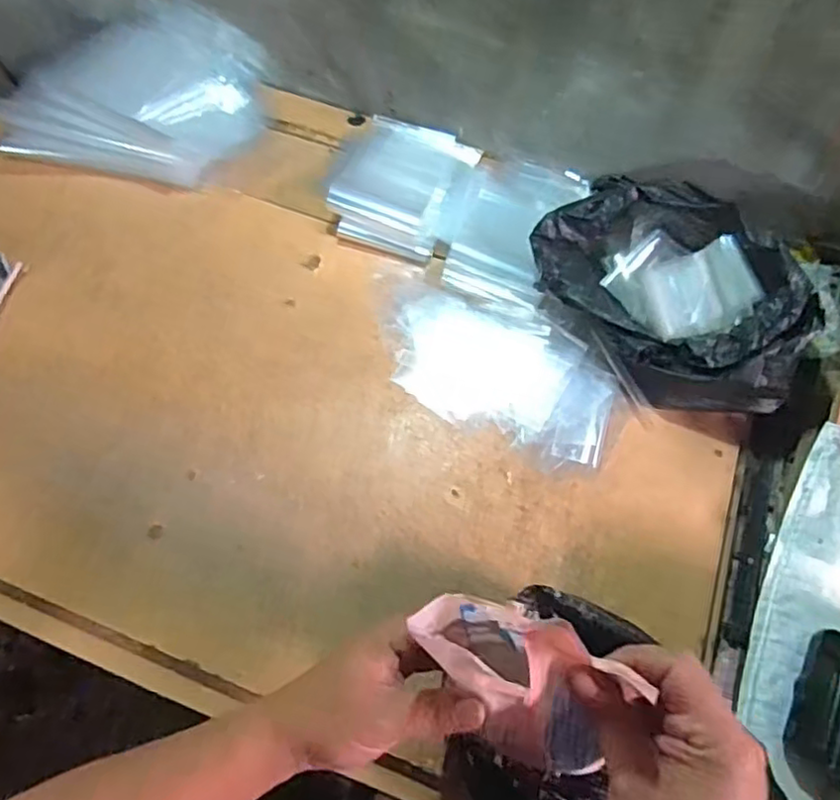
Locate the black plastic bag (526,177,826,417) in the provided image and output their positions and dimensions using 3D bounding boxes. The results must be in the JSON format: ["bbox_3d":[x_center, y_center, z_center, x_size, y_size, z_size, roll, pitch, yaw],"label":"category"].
[{"bbox_3d":[0.262,-0.109,0.681,0.299,0.124,0.175,40,73,17],"label":"black plastic bag"}]

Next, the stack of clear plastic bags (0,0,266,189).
[{"bbox_3d":[-0.360,-0.407,0.827,0.303,0.093,0.253,10,63,2],"label":"stack of clear plastic bags"}]

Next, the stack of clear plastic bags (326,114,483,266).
[{"bbox_3d":[-0.022,-0.274,0.805,0.177,0.041,0.205,18,64,6],"label":"stack of clear plastic bags"}]

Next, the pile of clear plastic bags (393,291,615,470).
[{"bbox_3d":[0.087,-0.036,0.692,0.255,0.032,0.138,28,65,10],"label":"pile of clear plastic bags"}]

